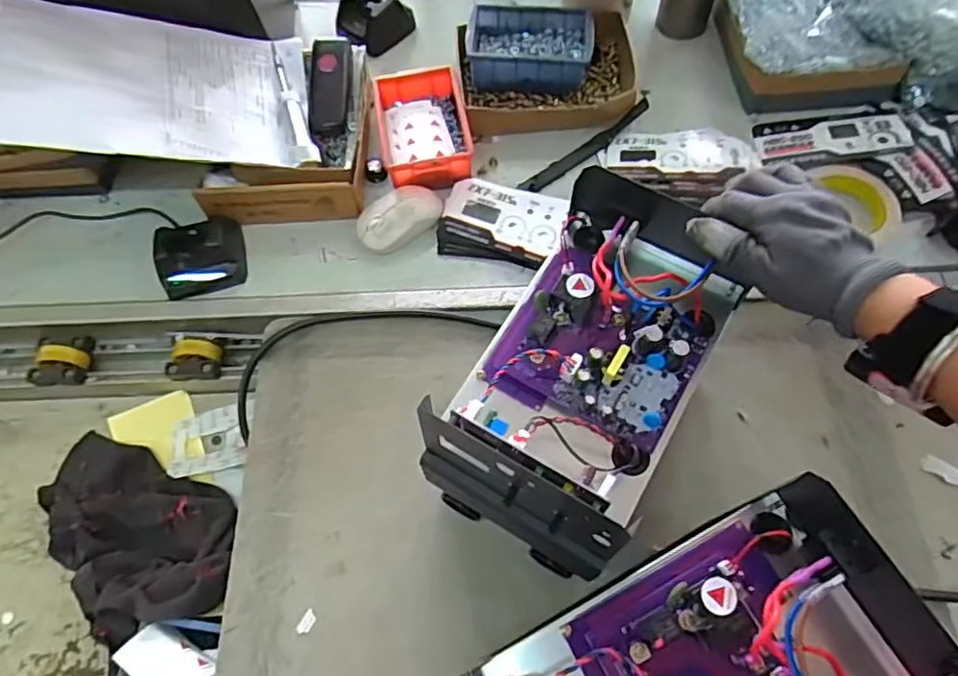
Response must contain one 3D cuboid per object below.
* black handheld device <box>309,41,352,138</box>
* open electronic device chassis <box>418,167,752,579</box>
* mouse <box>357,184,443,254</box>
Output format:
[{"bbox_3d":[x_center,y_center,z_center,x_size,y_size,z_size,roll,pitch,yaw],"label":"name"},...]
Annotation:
[{"bbox_3d":[-0.172,-0.290,0.702,0.047,0.015,0.112,1,86,3],"label":"black handheld device"},{"bbox_3d":[0.081,0.015,0.435,0.147,0.071,0.257,28,68,15],"label":"open electronic device chassis"},{"bbox_3d":[-0.086,-0.132,0.669,0.097,0.036,0.063,-40,69,-16],"label":"mouse"}]

